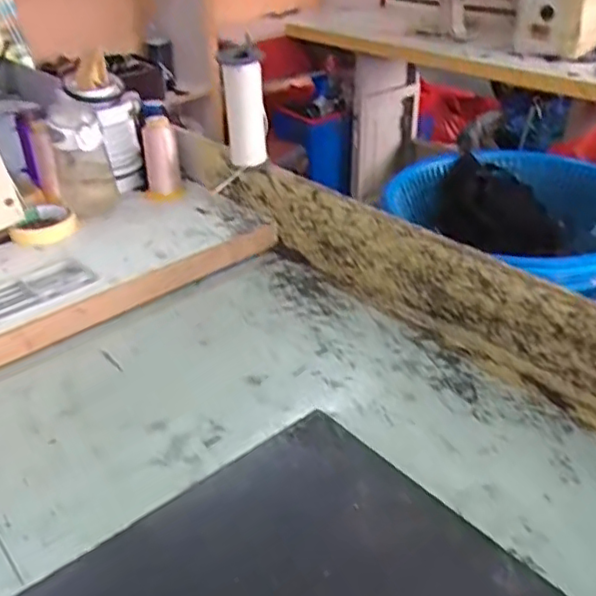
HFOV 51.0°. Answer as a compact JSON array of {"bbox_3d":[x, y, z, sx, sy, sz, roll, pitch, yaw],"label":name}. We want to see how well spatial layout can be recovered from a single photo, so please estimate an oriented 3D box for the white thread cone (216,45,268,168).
[{"bbox_3d":[-0.068,-0.235,0.783,0.050,0.145,0.041,-1,33,1],"label":"white thread cone"}]

